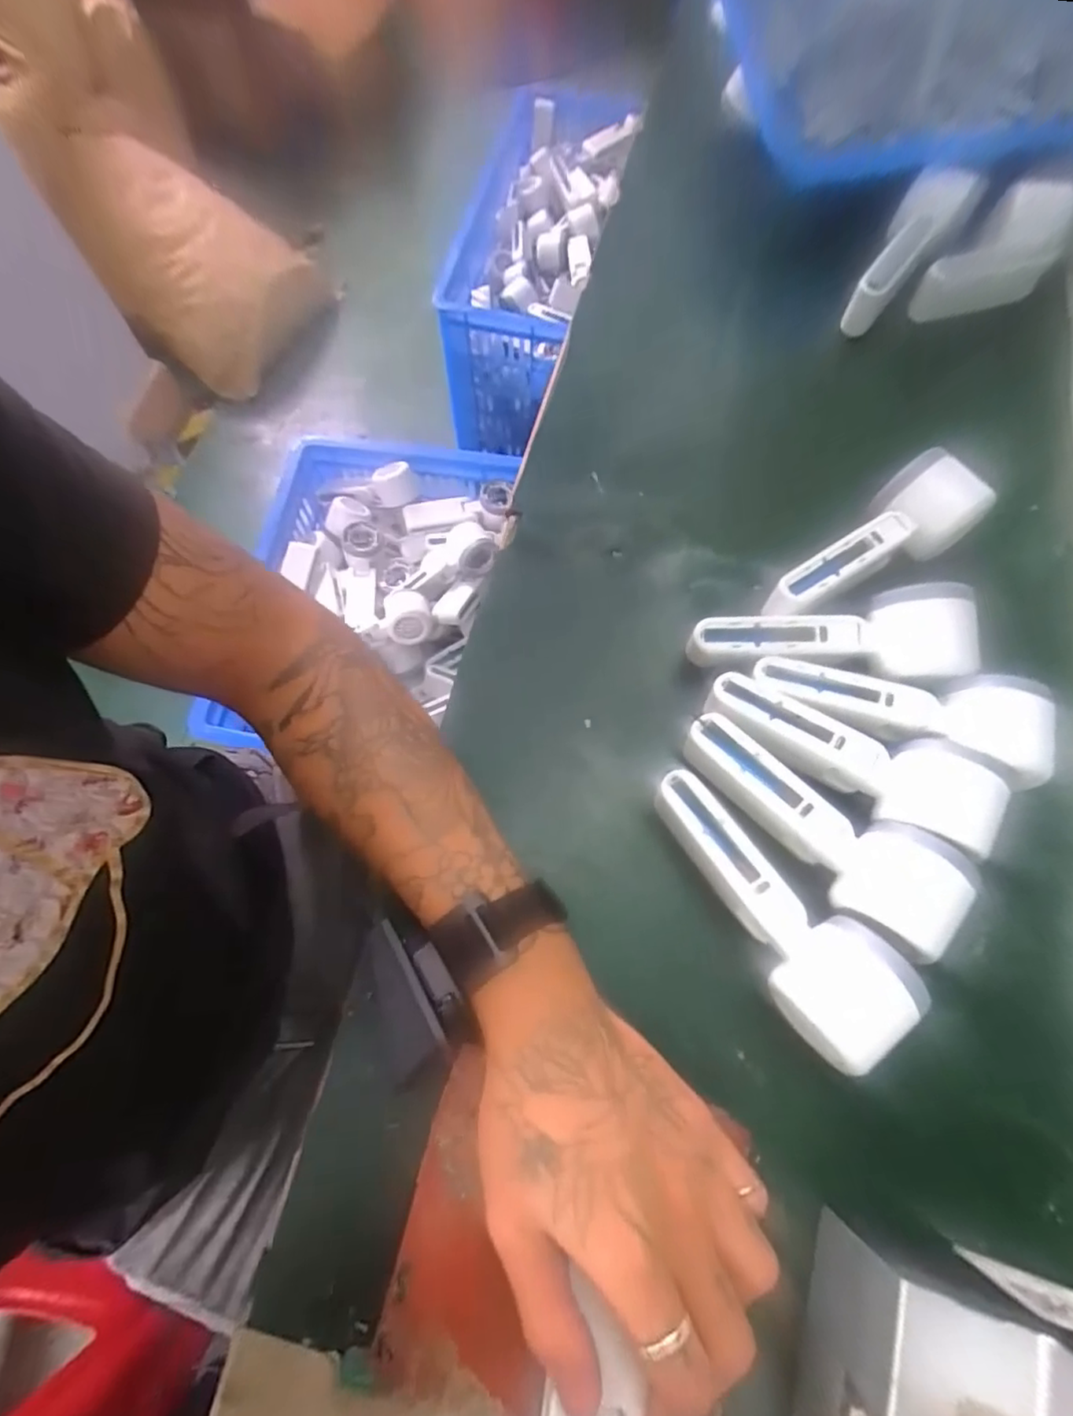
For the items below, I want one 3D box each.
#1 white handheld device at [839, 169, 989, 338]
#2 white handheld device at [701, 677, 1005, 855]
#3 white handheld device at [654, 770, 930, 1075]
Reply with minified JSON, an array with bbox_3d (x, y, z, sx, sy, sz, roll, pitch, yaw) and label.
[{"bbox_3d":[0.297,-0.373,0.492,0.048,0.040,0.151,38,95,14],"label":"white handheld device"},{"bbox_3d":[0.179,0.026,0.359,0.165,0.051,0.053,29,72,11],"label":"white handheld device"},{"bbox_3d":[0.128,0.105,0.338,0.057,0.047,0.162,-30,72,-11],"label":"white handheld device"}]

